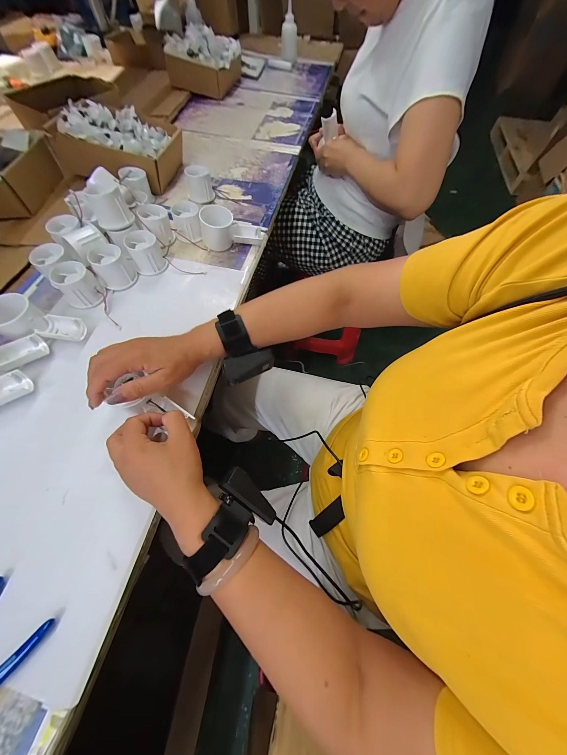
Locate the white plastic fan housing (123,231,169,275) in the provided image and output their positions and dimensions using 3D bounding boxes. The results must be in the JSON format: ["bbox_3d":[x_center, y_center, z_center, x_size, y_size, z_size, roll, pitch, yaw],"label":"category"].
[{"bbox_3d":[-0.245,-0.220,0.447,0.052,0.050,0.059,-30,69,-17],"label":"white plastic fan housing"}]

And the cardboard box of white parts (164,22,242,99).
[{"bbox_3d":[-0.250,-1.008,0.806,0.194,0.109,0.204,17,64,5],"label":"cardboard box of white parts"}]

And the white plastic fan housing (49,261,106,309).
[{"bbox_3d":[-0.331,-0.148,0.407,0.056,0.048,0.056,1,63,-3],"label":"white plastic fan housing"}]

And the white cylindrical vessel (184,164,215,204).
[{"bbox_3d":[-0.184,-0.422,0.550,0.055,0.053,0.043,-17,66,-11],"label":"white cylindrical vessel"}]

